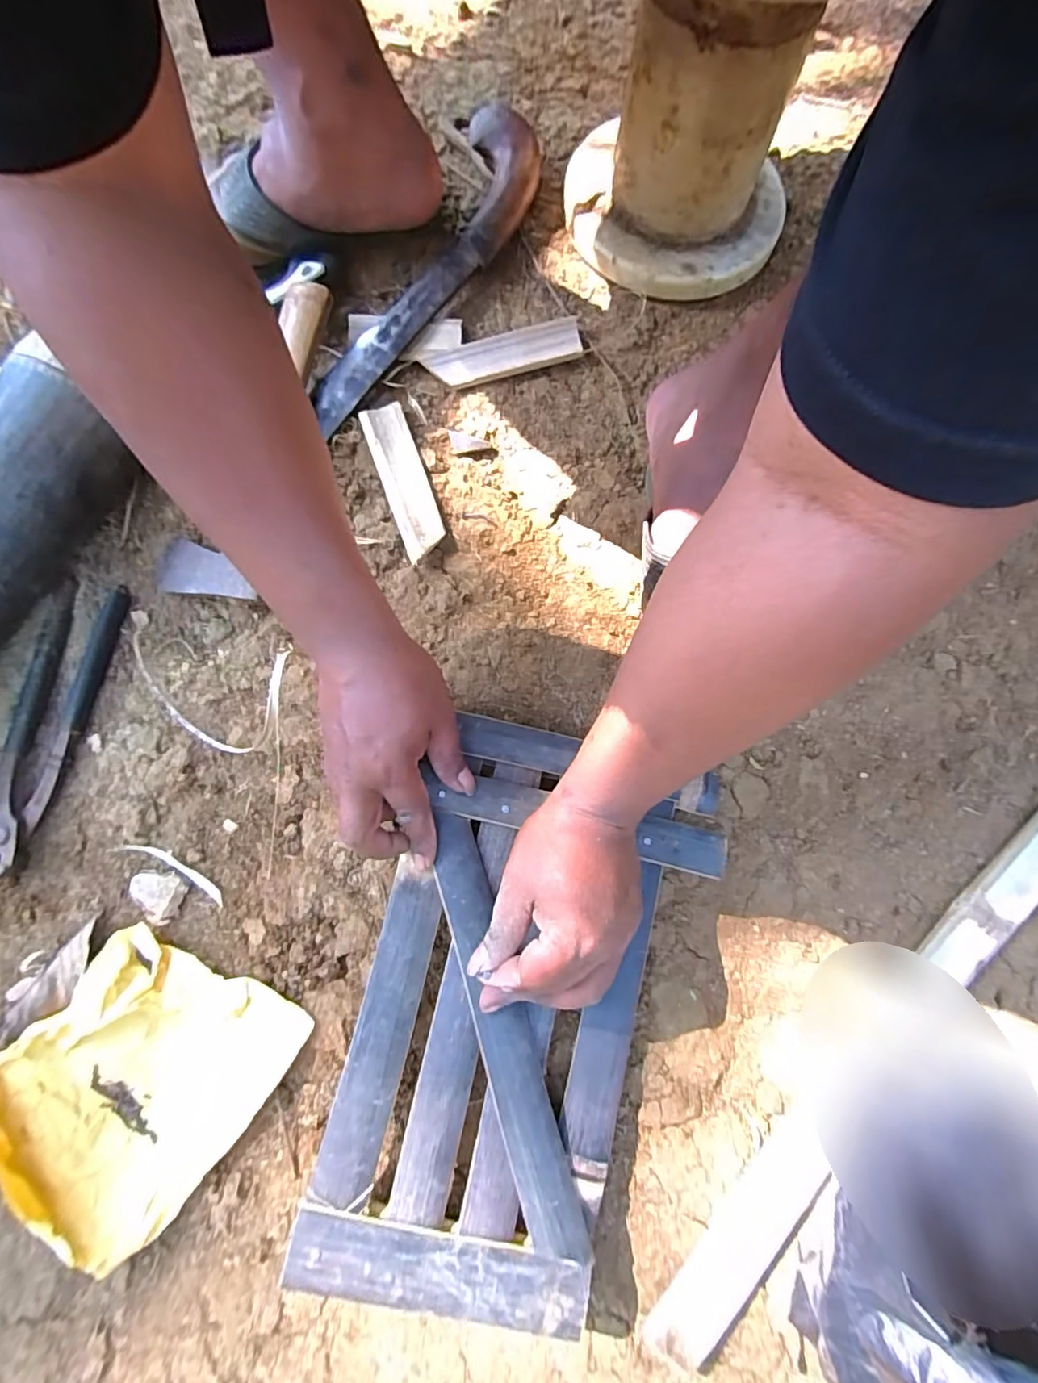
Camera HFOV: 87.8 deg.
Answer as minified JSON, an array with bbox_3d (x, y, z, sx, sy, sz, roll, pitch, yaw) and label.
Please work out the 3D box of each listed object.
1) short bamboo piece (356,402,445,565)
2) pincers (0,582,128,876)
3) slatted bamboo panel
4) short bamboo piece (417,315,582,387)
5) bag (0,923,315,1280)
[{"bbox_3d":[-0.096,-0.177,0.453,0.036,0.012,0.140,-20,79,-5],"label":"short bamboo piece"},{"bbox_3d":[-0.354,0.022,0.397,0.057,0.018,0.211,12,78,1],"label":"pincers"},{"bbox_3d":[0.000,0.199,0.353,0.199,0.030,0.336,18,78,3],"label":"slatted bamboo panel"},{"bbox_3d":[-0.013,-0.296,0.469,0.134,0.007,0.035,-18,79,-5],"label":"short bamboo piece"},{"bbox_3d":[-0.249,0.249,0.351,0.148,0.026,0.171,39,80,7],"label":"bag"}]

